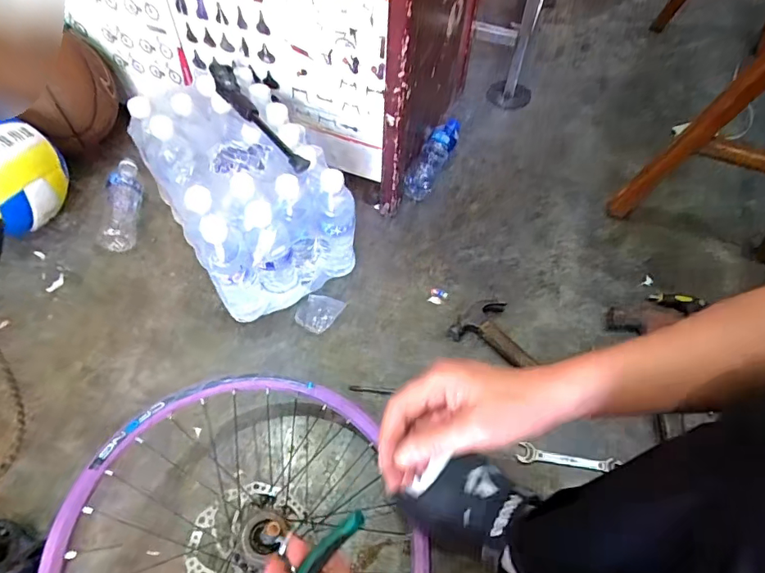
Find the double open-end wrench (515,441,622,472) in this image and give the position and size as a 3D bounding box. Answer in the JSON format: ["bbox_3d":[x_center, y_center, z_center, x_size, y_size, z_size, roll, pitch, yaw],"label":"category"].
[{"bbox_3d":[0.271,0.251,0.681,0.135,0.004,0.026,9,80,6],"label":"double open-end wrench"}]

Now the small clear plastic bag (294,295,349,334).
[{"bbox_3d":[-0.109,0.043,0.808,0.070,0.026,0.072,28,60,15],"label":"small clear plastic bag"}]

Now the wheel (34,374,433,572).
[{"bbox_3d":[-0.156,0.292,0.551,0.401,0.108,0.401,6,58,-9],"label":"wheel"}]

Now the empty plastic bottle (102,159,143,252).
[{"bbox_3d":[-0.485,-0.159,0.894,0.050,0.058,0.211,-6,57,-7],"label":"empty plastic bottle"}]

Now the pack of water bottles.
[{"bbox_3d":[-0.235,-0.159,0.805,0.221,0.227,0.353,-29,63,-20],"label":"pack of water bottles"}]

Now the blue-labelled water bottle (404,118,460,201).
[{"bbox_3d":[0.112,-0.282,1.000,0.057,0.062,0.236,24,59,12],"label":"blue-labelled water bottle"}]

